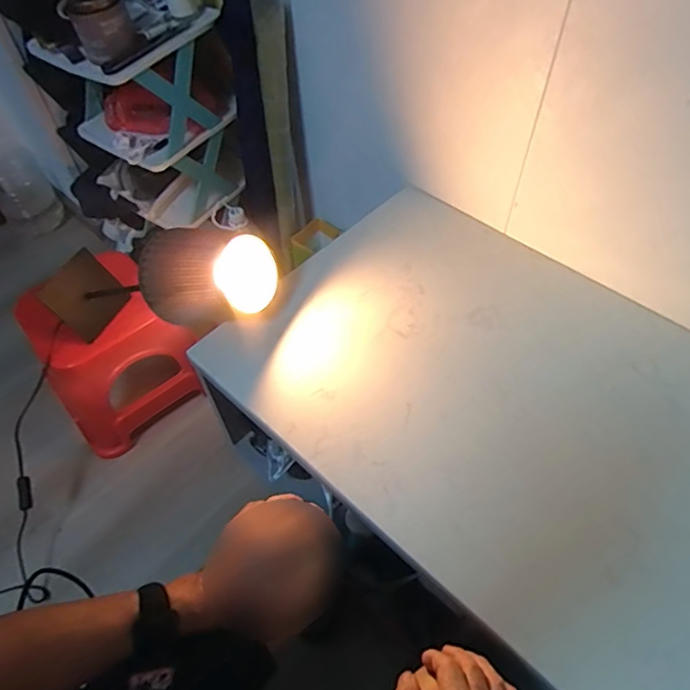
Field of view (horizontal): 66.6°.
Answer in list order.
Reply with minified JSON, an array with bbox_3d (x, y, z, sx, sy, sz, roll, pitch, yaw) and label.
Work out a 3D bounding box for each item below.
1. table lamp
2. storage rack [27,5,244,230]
[{"bbox_3d":[-0.312,-0.088,0.816,0.449,0.125,0.118,-1,49,39],"label":"table lamp"},{"bbox_3d":[-0.338,-0.419,0.983,0.205,0.314,0.231,25,59,18],"label":"storage rack"}]

